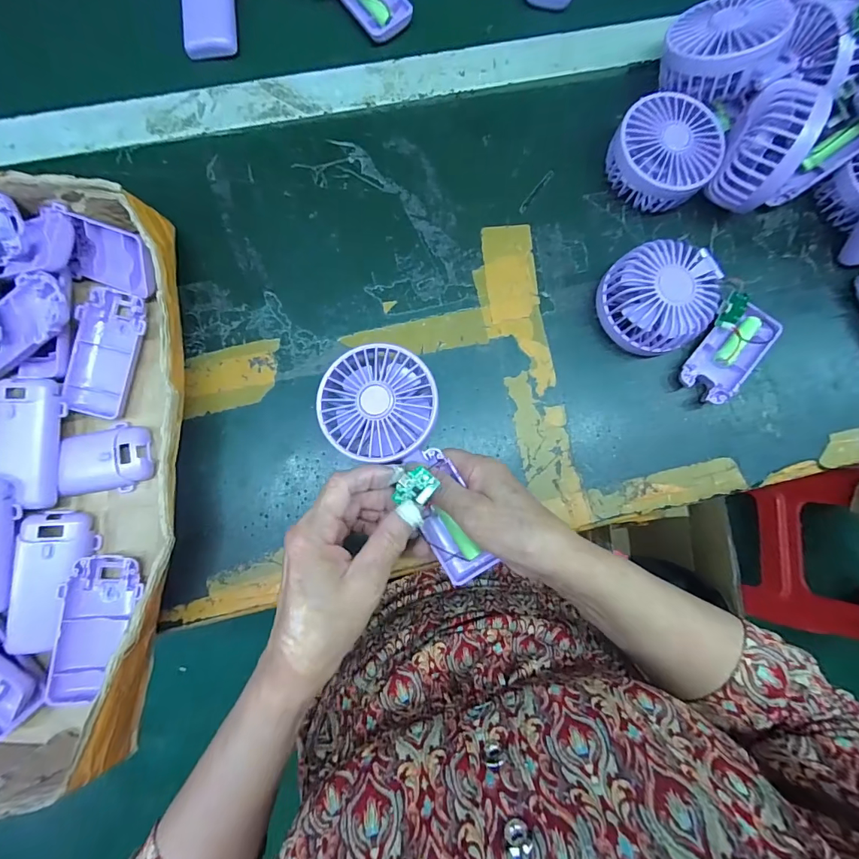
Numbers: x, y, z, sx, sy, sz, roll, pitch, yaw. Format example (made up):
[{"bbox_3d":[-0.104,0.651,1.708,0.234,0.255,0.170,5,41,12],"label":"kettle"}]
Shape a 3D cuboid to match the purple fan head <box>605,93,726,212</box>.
[{"bbox_3d":[0.197,-0.234,0.364,0.083,0.042,0.083,0,84,-4],"label":"purple fan head"}]

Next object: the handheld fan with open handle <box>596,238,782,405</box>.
[{"bbox_3d":[0.210,-0.093,0.345,0.142,0.045,0.092,34,83,0],"label":"handheld fan with open handle"}]

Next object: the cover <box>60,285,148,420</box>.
[{"bbox_3d":[-0.240,-0.056,0.315,0.047,0.016,0.093,11,83,-2],"label":"cover"}]

